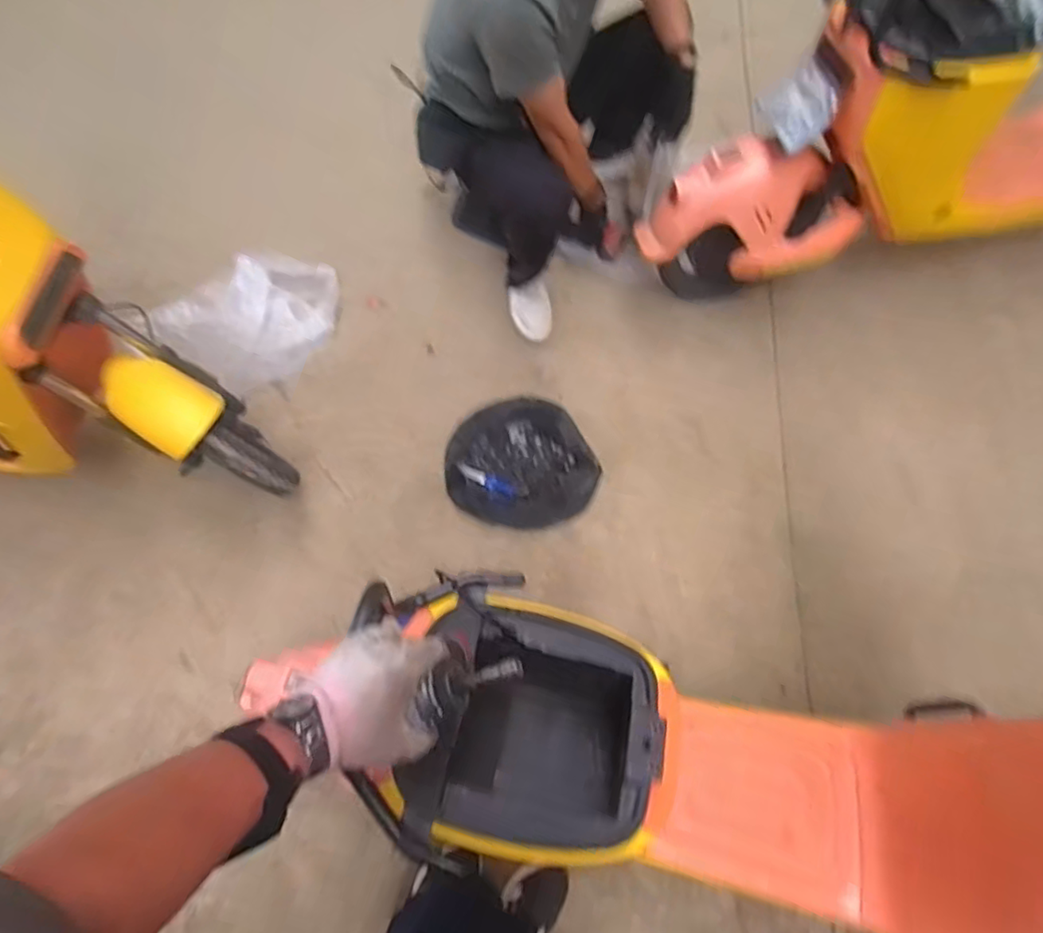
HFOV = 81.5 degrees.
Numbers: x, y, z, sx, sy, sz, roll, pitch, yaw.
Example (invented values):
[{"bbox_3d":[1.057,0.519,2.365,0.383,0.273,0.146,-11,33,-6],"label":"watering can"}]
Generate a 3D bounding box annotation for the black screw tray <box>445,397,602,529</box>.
[{"bbox_3d":[-0.009,-0.004,1.439,0.330,0.050,0.329,-23,71,-7],"label":"black screw tray"}]

